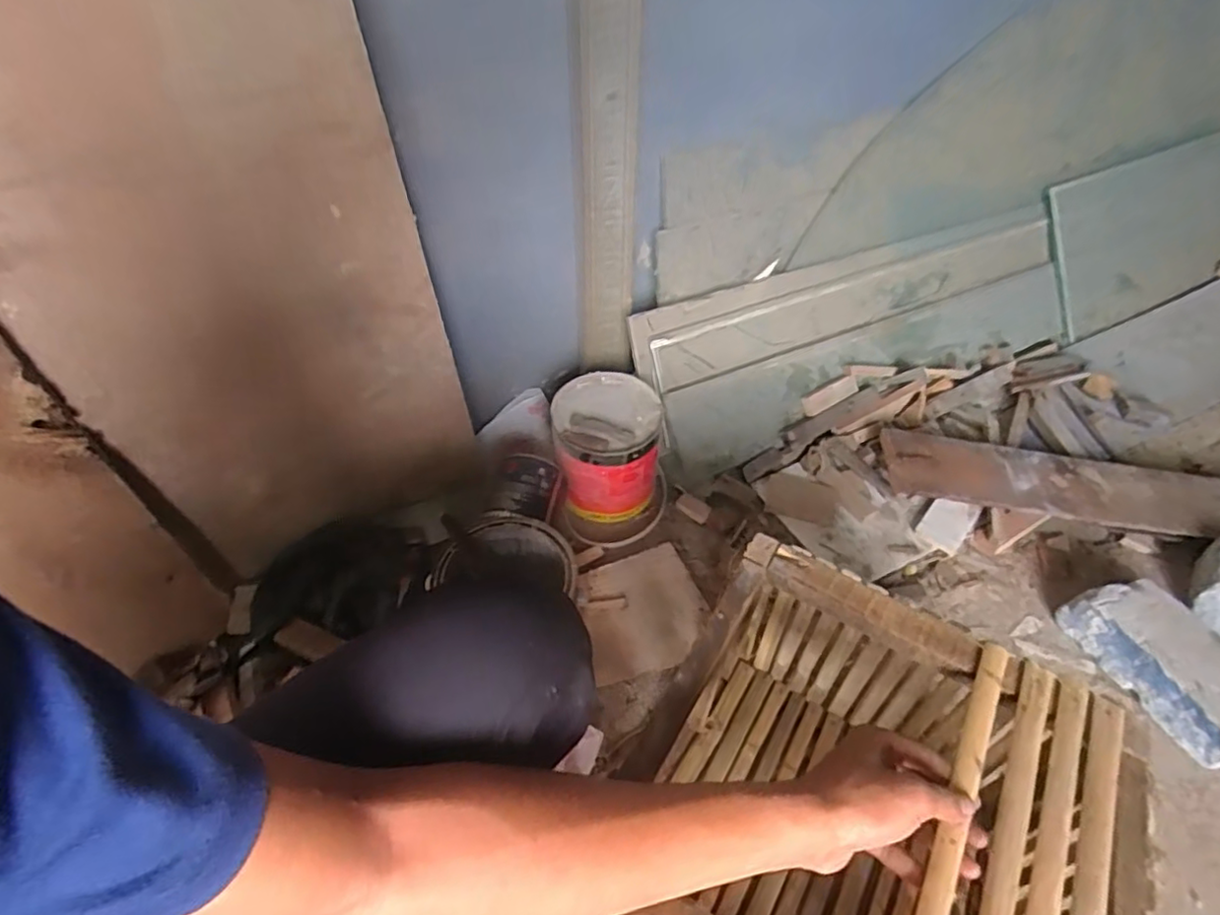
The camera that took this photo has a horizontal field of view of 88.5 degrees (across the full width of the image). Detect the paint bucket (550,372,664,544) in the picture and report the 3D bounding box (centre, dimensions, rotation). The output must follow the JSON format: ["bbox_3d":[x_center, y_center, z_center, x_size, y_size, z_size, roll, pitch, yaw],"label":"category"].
[{"bbox_3d":[0.002,0.010,0.902,0.156,0.175,0.191,-2,46,-1],"label":"paint bucket"}]

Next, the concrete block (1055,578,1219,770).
[{"bbox_3d":[0.664,0.243,0.736,0.116,0.066,0.213,-18,49,-16],"label":"concrete block"}]

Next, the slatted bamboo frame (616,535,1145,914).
[{"bbox_3d":[0.193,0.304,0.510,0.298,0.237,0.327,22,51,20],"label":"slatted bamboo frame"}]

